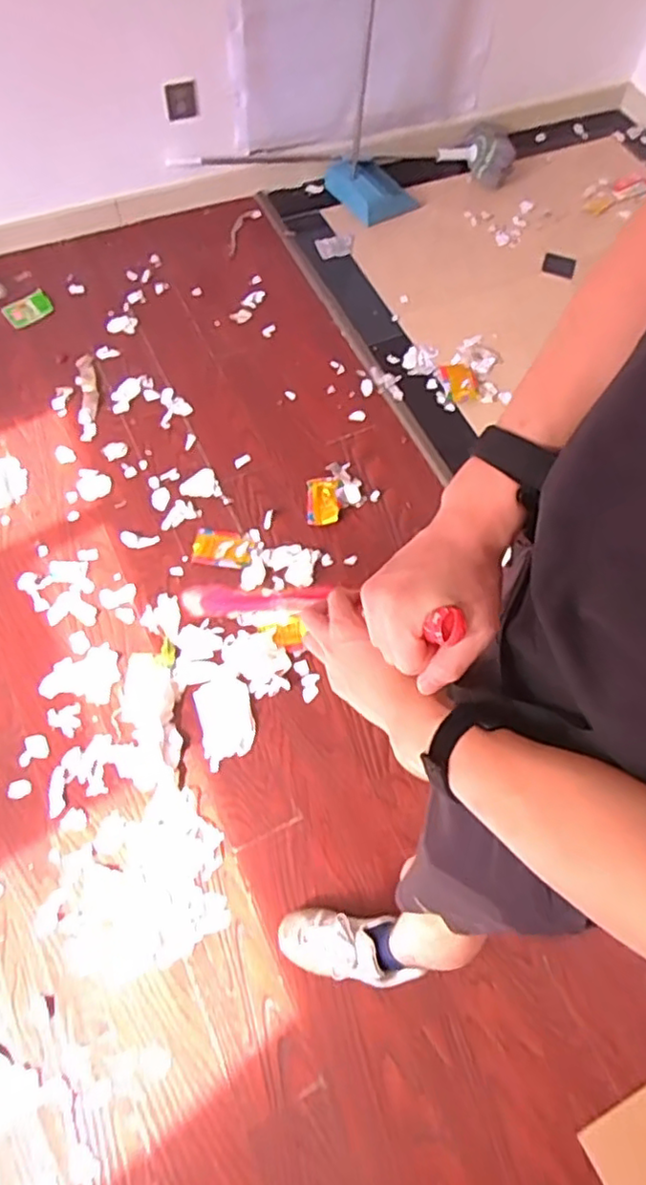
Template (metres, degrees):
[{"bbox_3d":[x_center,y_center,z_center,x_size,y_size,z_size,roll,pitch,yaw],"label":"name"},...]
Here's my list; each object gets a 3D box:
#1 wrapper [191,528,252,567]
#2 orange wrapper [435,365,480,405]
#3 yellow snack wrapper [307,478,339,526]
[{"bbox_3d":[-0.237,-0.105,1.493,0.135,0.011,0.096,7,64,0],"label":"wrapper"},{"bbox_3d":[0.375,-0.582,1.756,0.106,0.014,0.132,-14,66,-9],"label":"orange wrapper"},{"bbox_3d":[0.000,-0.225,1.550,0.076,0.014,0.139,0,64,-3],"label":"yellow snack wrapper"}]

